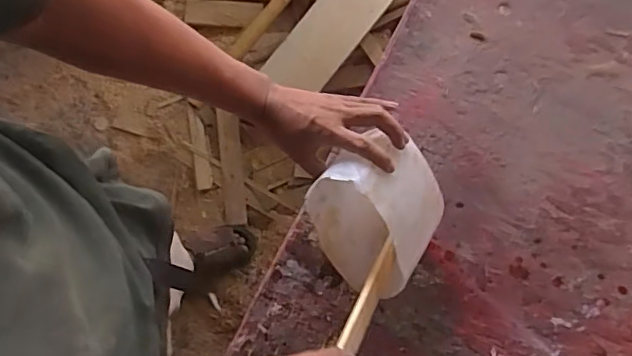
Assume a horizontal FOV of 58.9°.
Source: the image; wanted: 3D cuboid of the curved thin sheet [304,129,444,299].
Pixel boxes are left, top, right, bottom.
[{"bbox_3d":[0.070,0.029,0.608,0.133,0.109,0.162,36,81,5],"label":"curved thin sheet"}]

